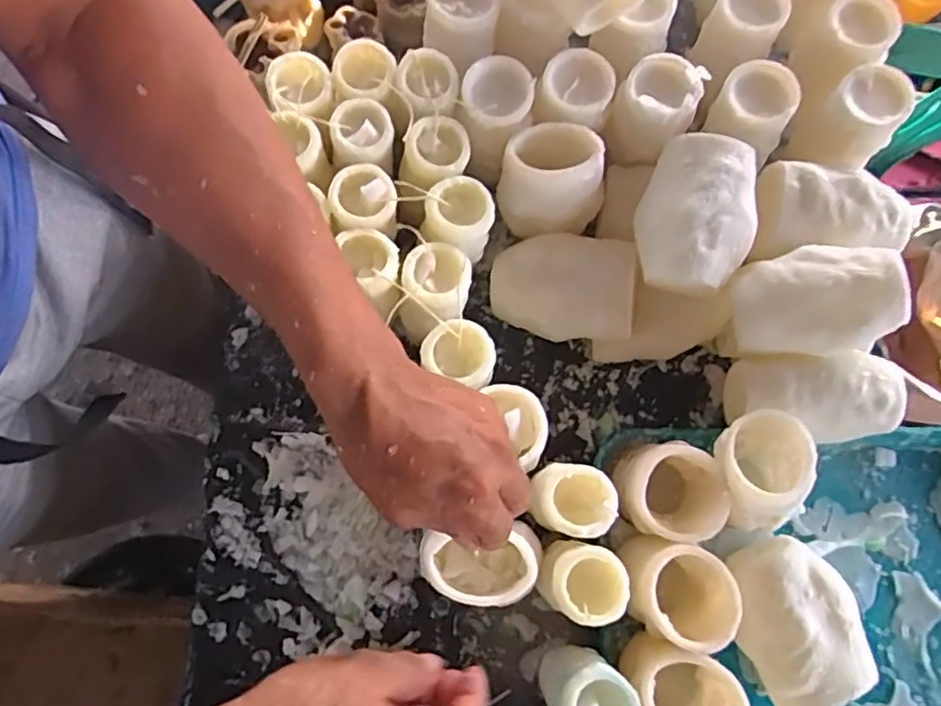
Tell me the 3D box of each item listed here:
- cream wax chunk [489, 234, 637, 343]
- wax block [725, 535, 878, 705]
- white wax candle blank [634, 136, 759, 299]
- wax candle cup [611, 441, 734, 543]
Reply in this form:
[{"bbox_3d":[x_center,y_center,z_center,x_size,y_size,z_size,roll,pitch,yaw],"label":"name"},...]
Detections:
[{"bbox_3d":[0.075,-0.055,0.546,0.114,0.065,0.083,7,77,1],"label":"cream wax chunk"},{"bbox_3d":[0.244,0.205,0.496,0.086,0.056,0.120,-22,78,-6],"label":"wax block"},{"bbox_3d":[0.176,-0.105,0.513,0.087,0.058,0.117,22,77,4],"label":"white wax candle blank"},{"bbox_3d":[0.147,0.105,0.491,0.074,0.063,0.065,15,77,3],"label":"wax candle cup"}]

